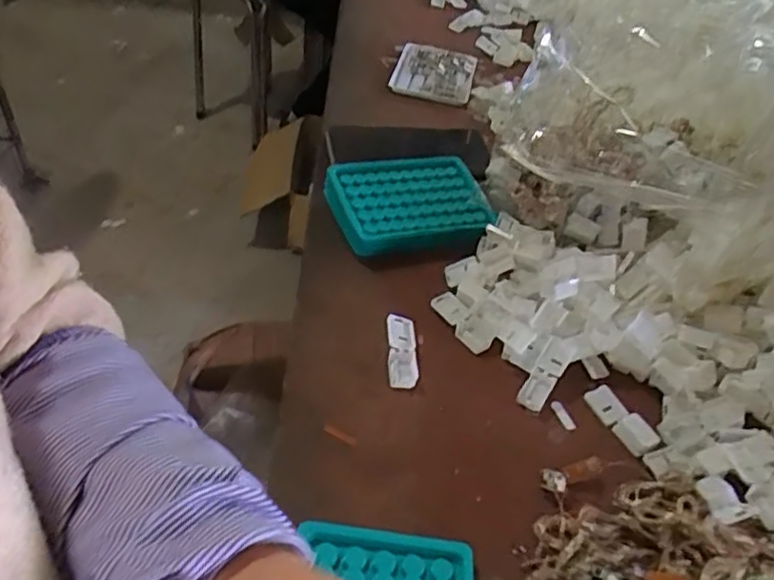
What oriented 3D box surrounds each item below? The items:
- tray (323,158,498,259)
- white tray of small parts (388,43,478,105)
[{"bbox_3d":[0.019,-0.081,0.578,0.135,0.029,0.104,-5,44,-16],"label":"tray"},{"bbox_3d":[0.057,-0.269,0.811,0.098,0.015,0.123,15,43,5],"label":"white tray of small parts"}]

